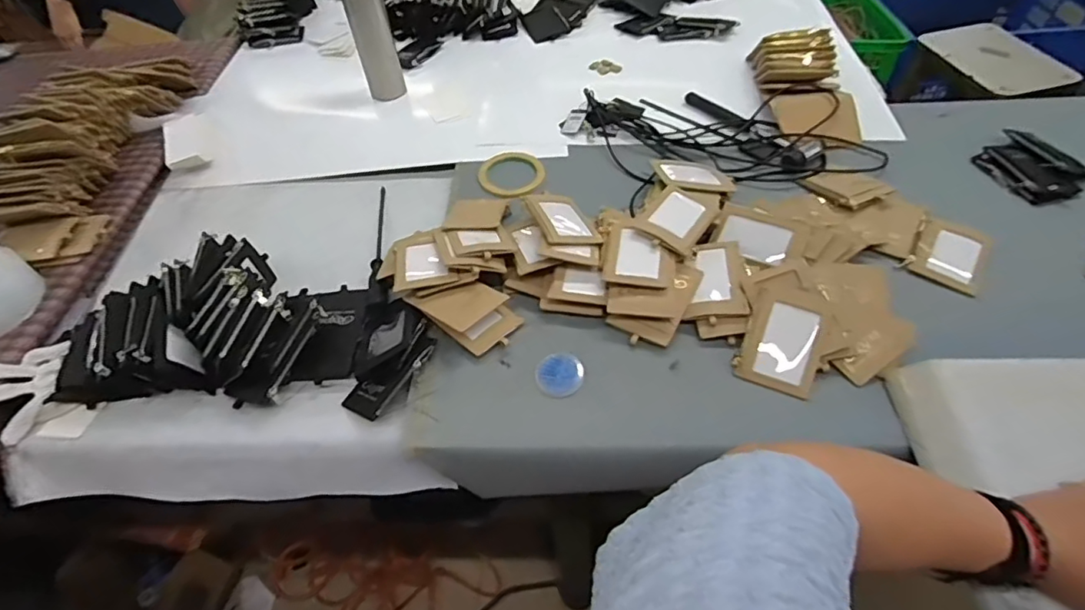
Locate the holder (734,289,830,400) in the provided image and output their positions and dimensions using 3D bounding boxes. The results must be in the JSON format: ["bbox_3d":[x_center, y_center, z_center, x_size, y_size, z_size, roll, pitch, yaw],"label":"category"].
[{"bbox_3d":[0.263,0.039,0.604,0.077,0.013,0.106,19,82,15],"label":"holder"}]

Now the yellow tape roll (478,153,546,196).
[{"bbox_3d":[-0.046,-0.200,0.838,0.096,0.016,0.094,-2,51,2],"label":"yellow tape roll"}]

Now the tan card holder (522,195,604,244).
[{"bbox_3d":[0.027,-0.111,0.708,0.075,0.013,0.108,0,39,-25],"label":"tan card holder"}]

